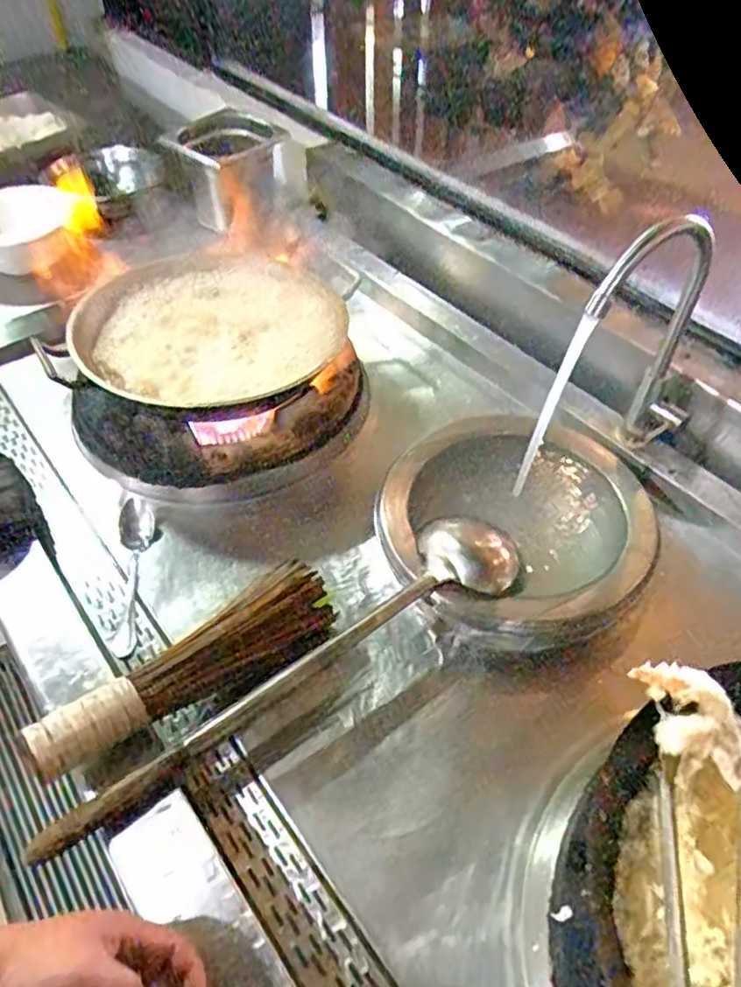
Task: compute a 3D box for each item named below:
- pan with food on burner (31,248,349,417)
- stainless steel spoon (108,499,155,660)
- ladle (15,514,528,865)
[{"bbox_3d":[-0.229,-0.209,0.910,0.361,0.064,0.288,-23,52,-20],"label":"pan with food on burner"},{"bbox_3d":[-0.263,0.085,0.763,0.045,0.038,0.196,-7,48,-7],"label":"stainless steel spoon"},{"bbox_3d":[-0.052,0.178,0.652,0.528,0.055,0.101,-32,56,-26],"label":"ladle"}]

